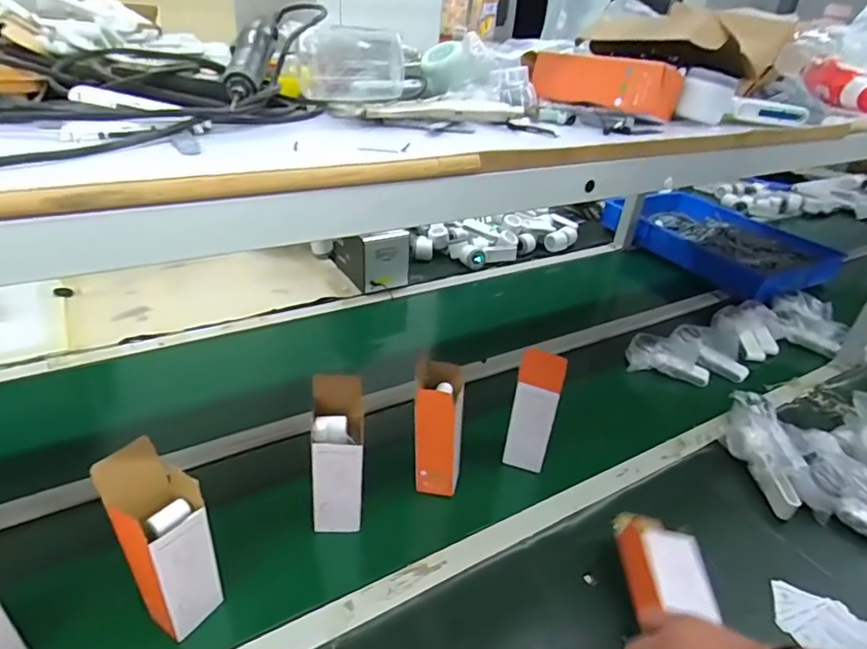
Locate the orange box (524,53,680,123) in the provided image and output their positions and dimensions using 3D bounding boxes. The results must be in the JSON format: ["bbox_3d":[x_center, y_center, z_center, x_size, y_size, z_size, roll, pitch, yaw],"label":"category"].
[{"bbox_3d":[0.205,-0.313,0.677,0.063,0.057,0.205,-25,44,-37],"label":"orange box"}]

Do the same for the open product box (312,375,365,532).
[{"bbox_3d":[-0.125,0.172,0.711,0.069,0.208,0.088,2,34,-4],"label":"open product box"}]

